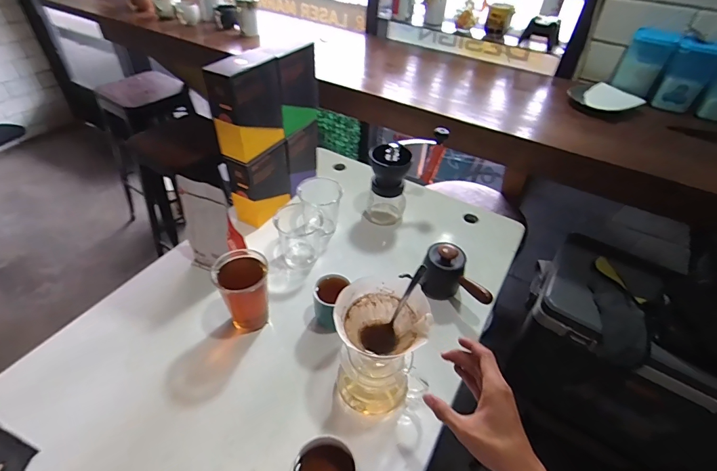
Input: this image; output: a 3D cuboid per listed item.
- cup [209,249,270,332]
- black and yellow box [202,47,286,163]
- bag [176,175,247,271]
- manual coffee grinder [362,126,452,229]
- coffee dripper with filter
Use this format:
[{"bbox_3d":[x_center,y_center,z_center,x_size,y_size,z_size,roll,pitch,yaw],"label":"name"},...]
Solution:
[{"bbox_3d":[-0.185,0.094,0.623,0.081,0.129,0.074,2,44,-2],"label":"cup"},{"bbox_3d":[-0.206,-0.238,0.702,0.070,0.168,0.131,20,46,16],"label":"black and yellow box"},{"bbox_3d":[-0.272,-0.014,0.695,0.100,0.194,0.046,9,44,5],"label":"bag"},{"bbox_3d":[0.096,-0.130,0.842,0.156,0.193,0.080,-28,52,-29],"label":"manual coffee grinder"},{"bbox_3d":[0.029,0.113,0.501,0.114,0.088,0.101,7,44,3],"label":"coffee dripper with filter"}]

